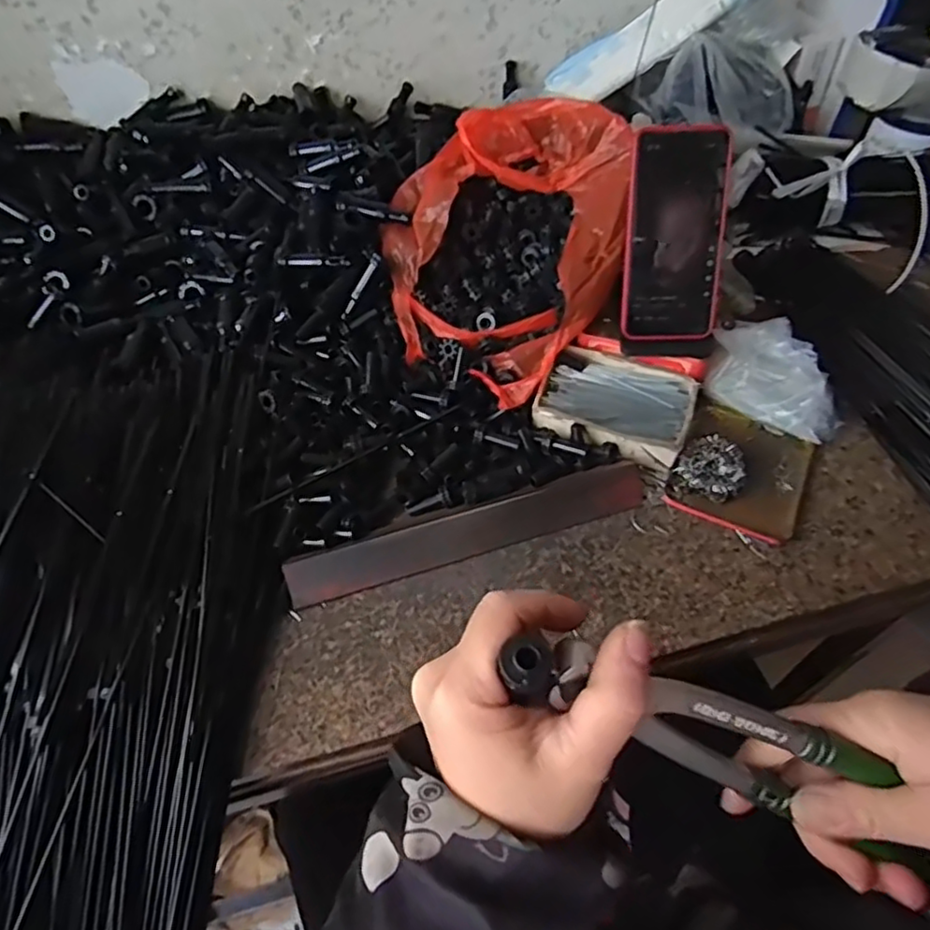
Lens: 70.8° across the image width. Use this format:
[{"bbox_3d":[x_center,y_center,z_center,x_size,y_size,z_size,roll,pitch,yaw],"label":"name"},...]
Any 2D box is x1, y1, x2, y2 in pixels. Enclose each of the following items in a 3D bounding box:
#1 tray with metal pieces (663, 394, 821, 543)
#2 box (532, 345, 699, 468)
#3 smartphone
[{"bbox_3d":[0.232,0.003,0.550,0.100,0.028,0.117,23,59,16],"label":"tray with metal pieces"},{"bbox_3d":[0.131,-0.057,0.566,0.123,0.026,0.095,16,57,12],"label":"box"},{"bbox_3d":[0.172,-0.186,0.536,0.079,0.162,0.016,-3,21,-1],"label":"smartphone"}]

